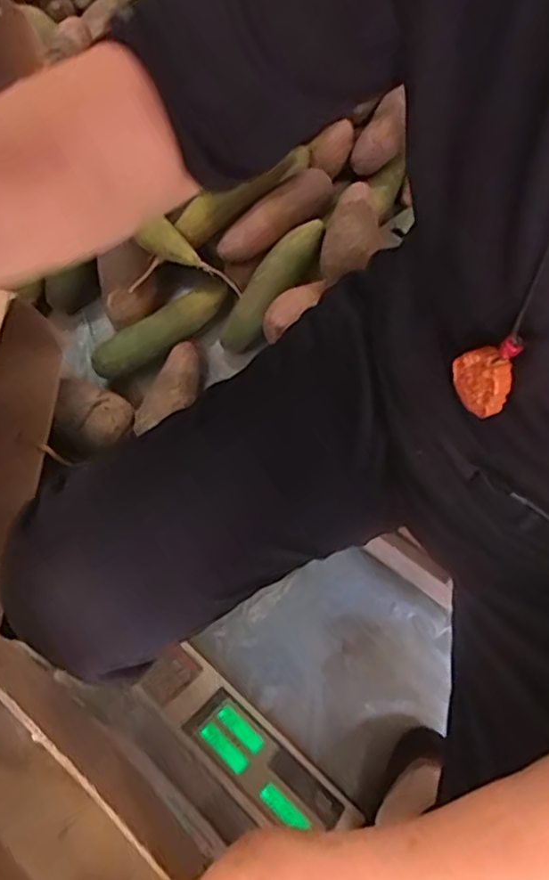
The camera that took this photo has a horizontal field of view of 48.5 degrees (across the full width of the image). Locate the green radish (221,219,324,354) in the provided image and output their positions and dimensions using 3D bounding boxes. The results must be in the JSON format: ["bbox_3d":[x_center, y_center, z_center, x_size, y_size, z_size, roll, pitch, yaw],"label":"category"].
[{"bbox_3d":[0.000,-0.204,0.806,0.056,0.053,0.206,39,96,12],"label":"green radish"}]

